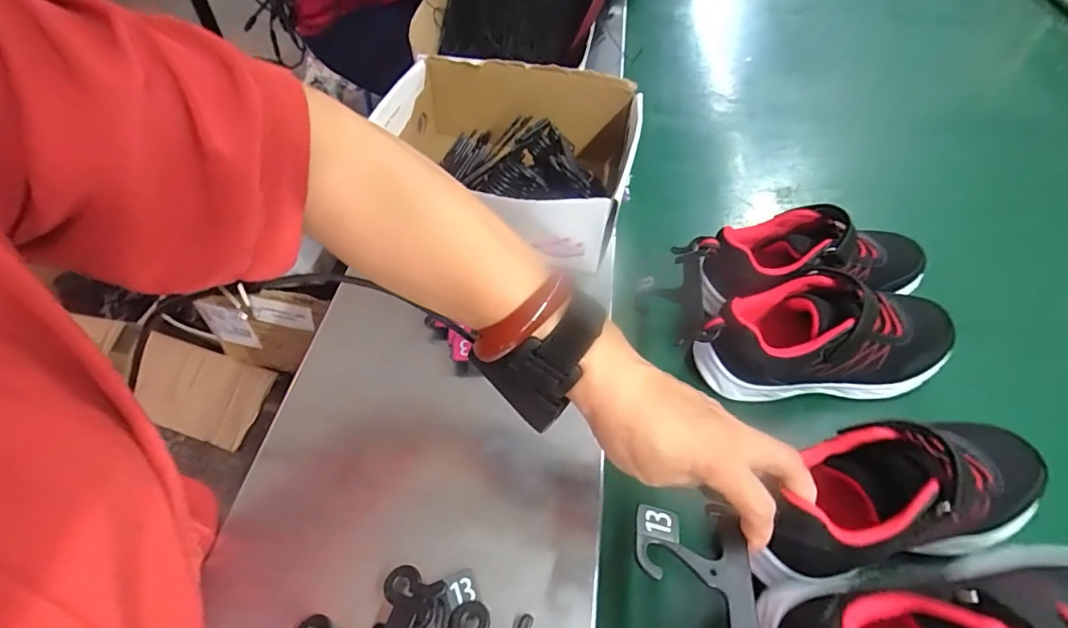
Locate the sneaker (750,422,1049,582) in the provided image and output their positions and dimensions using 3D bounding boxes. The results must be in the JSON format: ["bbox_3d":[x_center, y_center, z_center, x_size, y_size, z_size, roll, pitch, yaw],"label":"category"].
[{"bbox_3d":[0.238,0.110,0.330,0.206,0.076,0.073,-6,49,-15],"label":"sneaker"}]

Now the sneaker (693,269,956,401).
[{"bbox_3d":[0.247,0.015,0.422,0.219,0.075,0.076,-2,49,-4],"label":"sneaker"}]

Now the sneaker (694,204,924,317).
[{"bbox_3d":[0.255,-0.044,0.468,0.225,0.084,0.081,-3,49,-5],"label":"sneaker"}]

